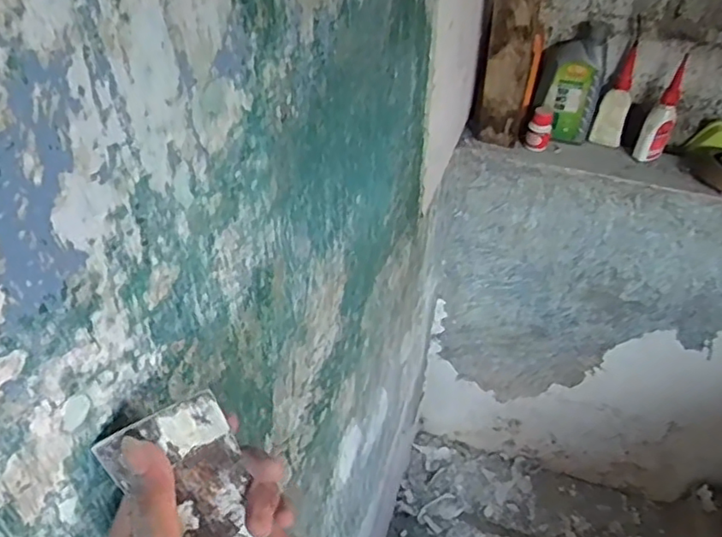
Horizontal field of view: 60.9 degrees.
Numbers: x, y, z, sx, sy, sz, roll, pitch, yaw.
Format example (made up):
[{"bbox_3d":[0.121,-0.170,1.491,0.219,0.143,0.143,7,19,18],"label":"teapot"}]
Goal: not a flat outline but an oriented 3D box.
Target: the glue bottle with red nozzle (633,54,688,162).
[{"bbox_3d":[0.512,-0.256,1.037,0.048,0.157,0.065,2,42,1],"label":"glue bottle with red nozzle"}]

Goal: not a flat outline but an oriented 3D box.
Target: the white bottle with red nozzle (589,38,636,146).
[{"bbox_3d":[0.453,-0.302,1.078,0.053,0.174,0.040,20,24,20],"label":"white bottle with red nozzle"}]

